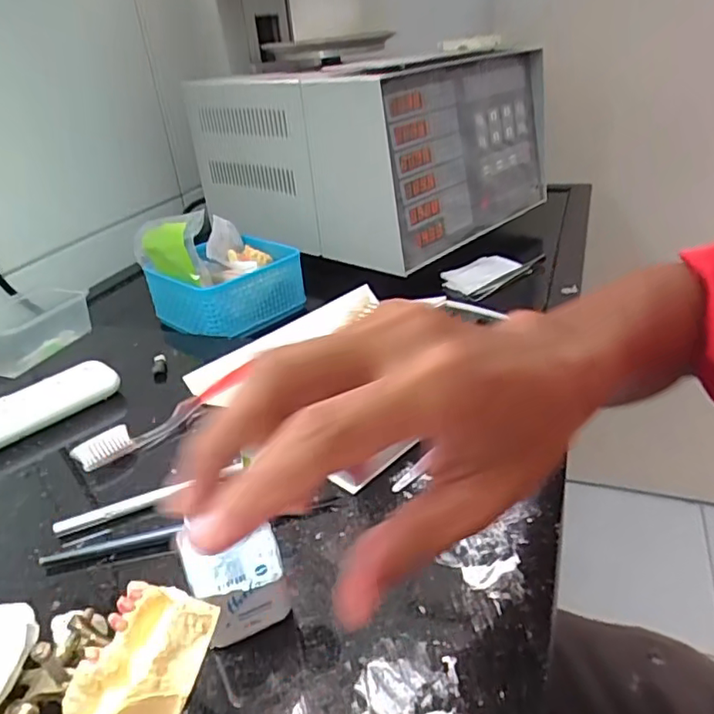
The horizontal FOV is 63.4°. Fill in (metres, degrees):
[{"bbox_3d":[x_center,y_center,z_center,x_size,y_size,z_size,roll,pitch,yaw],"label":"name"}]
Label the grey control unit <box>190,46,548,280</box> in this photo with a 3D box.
[{"bbox_3d":[0.024,-0.292,0.792,0.364,0.198,0.356,18,37,36],"label":"grey control unit"}]

